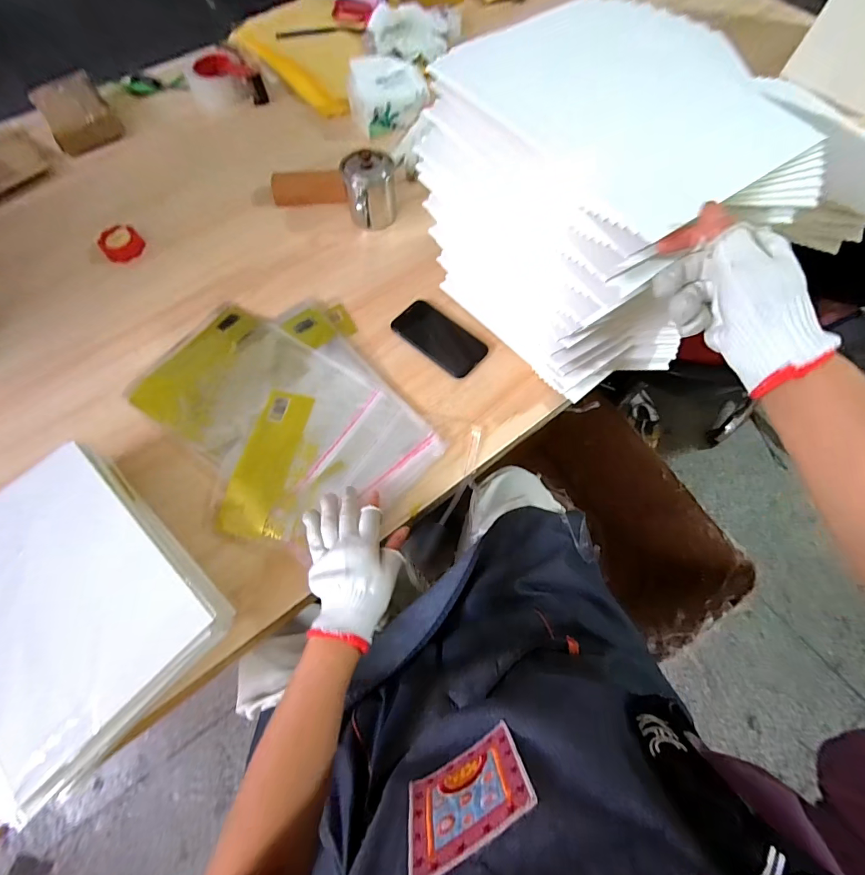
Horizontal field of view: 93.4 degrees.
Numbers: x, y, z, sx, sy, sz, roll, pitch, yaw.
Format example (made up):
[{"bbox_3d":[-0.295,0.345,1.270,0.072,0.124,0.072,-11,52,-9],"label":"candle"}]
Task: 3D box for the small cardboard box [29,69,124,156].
[{"bbox_3d":[-0.689,-0.625,0.794,0.120,0.067,0.116,-37,71,-14],"label":"small cardboard box"}]

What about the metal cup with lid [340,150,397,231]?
[{"bbox_3d":[-0.103,-0.421,0.695,0.089,0.095,0.088,-24,71,-10],"label":"metal cup with lid"}]

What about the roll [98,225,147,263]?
[{"bbox_3d":[-0.541,-0.340,0.709,0.066,0.021,0.067,1,69,-1],"label":"roll"}]

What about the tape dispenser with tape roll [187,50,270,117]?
[{"bbox_3d":[-0.434,-0.747,0.853,0.149,0.053,0.111,-18,68,-7],"label":"tape dispenser with tape roll"}]

